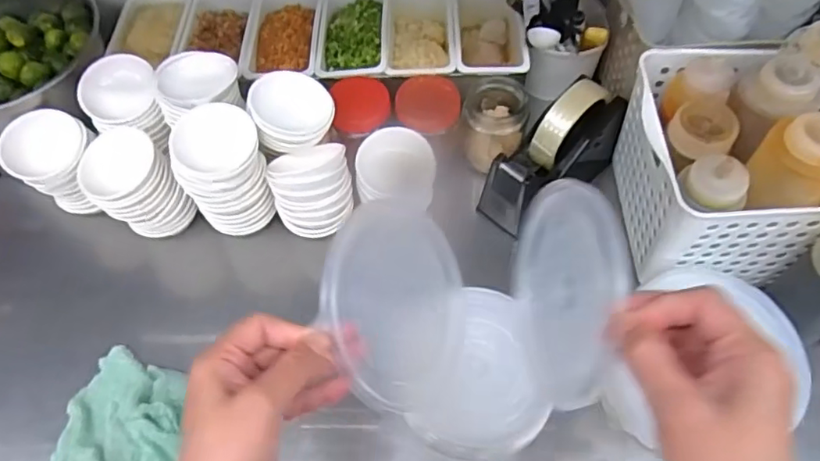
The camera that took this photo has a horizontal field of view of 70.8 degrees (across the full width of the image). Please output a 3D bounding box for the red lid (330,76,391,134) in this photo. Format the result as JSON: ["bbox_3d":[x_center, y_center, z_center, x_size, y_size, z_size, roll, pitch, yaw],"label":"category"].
[{"bbox_3d":[-0.048,-0.124,0.566,0.054,0.025,0.052,-2,59,3],"label":"red lid"}]

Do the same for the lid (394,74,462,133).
[{"bbox_3d":[0.018,-0.128,0.575,0.062,0.011,0.059,0,85,1],"label":"lid"}]

